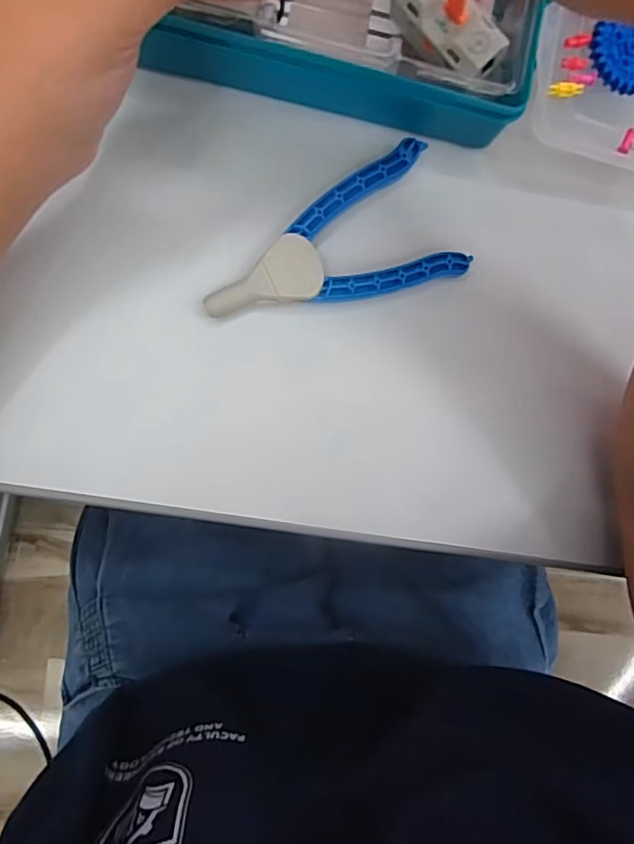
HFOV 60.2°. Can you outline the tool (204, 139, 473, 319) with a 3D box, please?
[{"bbox_3d":[0.005,-0.091,0.272,0.127,0.018,0.066,-15,91,-7],"label":"tool"}]

